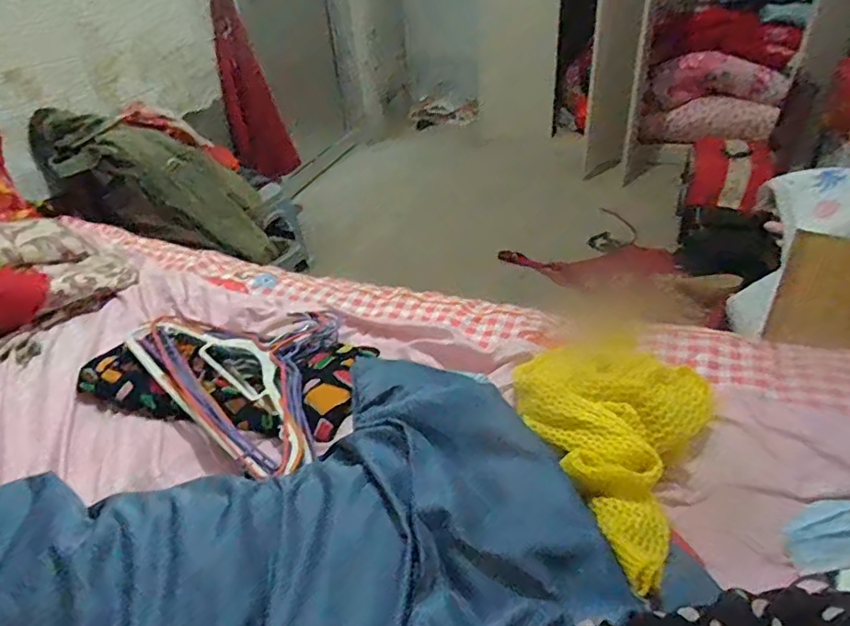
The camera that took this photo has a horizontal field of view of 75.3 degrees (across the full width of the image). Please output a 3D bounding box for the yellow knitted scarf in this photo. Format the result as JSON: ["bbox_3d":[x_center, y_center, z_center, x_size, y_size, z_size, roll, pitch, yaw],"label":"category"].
[{"bbox_3d":[0.209,0.123,0.663,0.225,0.079,0.404,18,41,28],"label":"yellow knitted scarf"}]

